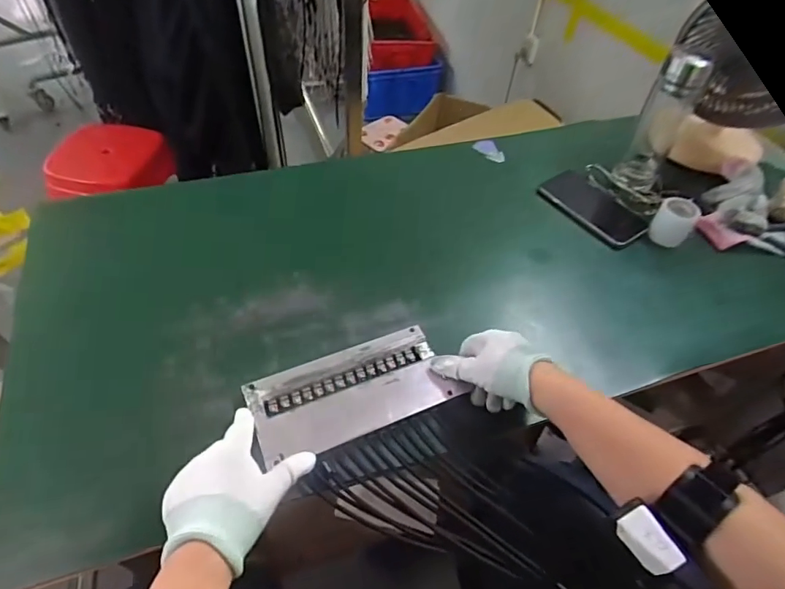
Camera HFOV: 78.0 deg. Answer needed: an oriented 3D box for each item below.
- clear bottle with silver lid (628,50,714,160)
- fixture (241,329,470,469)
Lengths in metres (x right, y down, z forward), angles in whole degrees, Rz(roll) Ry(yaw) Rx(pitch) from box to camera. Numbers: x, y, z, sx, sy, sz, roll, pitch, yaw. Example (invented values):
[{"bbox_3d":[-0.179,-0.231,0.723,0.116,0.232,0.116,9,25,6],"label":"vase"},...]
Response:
[{"bbox_3d":[0.397,-0.259,0.714,0.062,0.186,0.067,25,52,17],"label":"clear bottle with silver lid"},{"bbox_3d":[-0.041,0.098,0.498,0.197,0.016,0.101,-18,53,-19],"label":"fixture"}]

